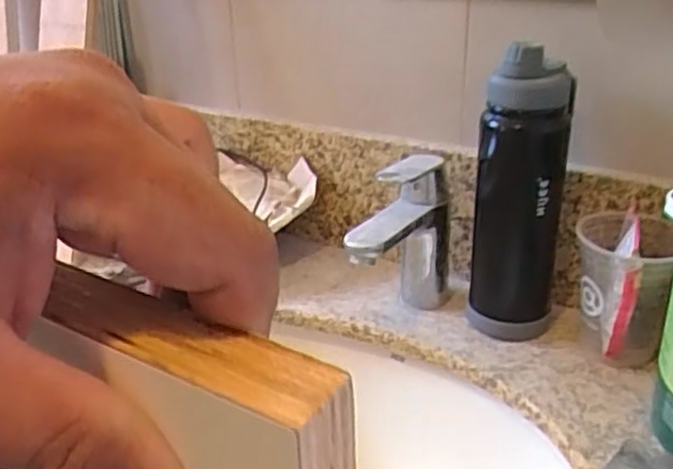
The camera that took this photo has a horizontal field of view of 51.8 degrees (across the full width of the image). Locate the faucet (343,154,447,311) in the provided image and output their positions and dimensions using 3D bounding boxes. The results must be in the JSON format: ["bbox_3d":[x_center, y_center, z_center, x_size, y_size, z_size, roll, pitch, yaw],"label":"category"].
[{"bbox_3d":[0.063,0.020,0.664,0.064,0.160,0.140,8,27,19],"label":"faucet"}]

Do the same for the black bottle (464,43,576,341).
[{"bbox_3d":[0.167,-0.030,0.642,0.079,0.263,0.065,5,26,14],"label":"black bottle"}]

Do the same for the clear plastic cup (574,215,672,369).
[{"bbox_3d":[0.257,0.048,0.624,0.075,0.126,0.087,10,28,23],"label":"clear plastic cup"}]

